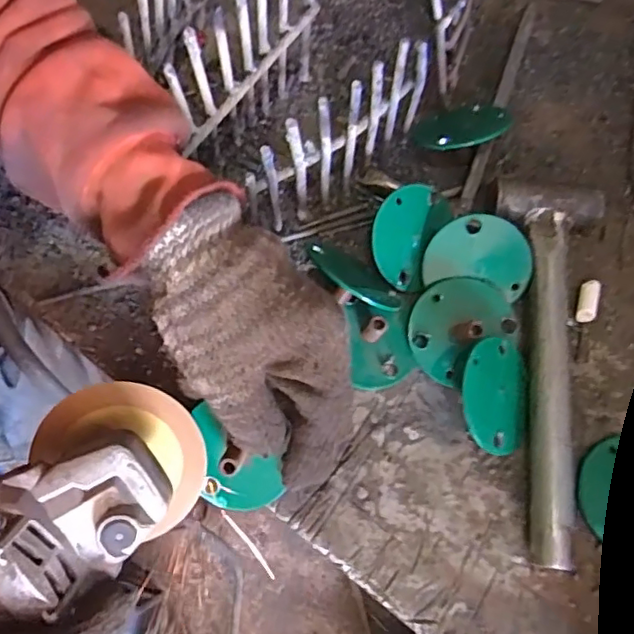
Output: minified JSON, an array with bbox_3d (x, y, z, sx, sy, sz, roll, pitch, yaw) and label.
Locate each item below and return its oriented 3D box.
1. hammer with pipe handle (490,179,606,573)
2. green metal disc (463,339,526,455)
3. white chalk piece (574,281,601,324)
[{"bbox_3d":[0.130,0.024,0.362,0.069,0.033,0.236,13,71,4],"label":"hammer with pipe handle"},{"bbox_3d":[0.107,0.047,0.347,0.054,0.006,0.065,10,78,-35],"label":"green metal disc"},{"bbox_3d":[0.181,-0.010,0.393,0.012,0.007,0.029,15,82,8],"label":"white chalk piece"}]

